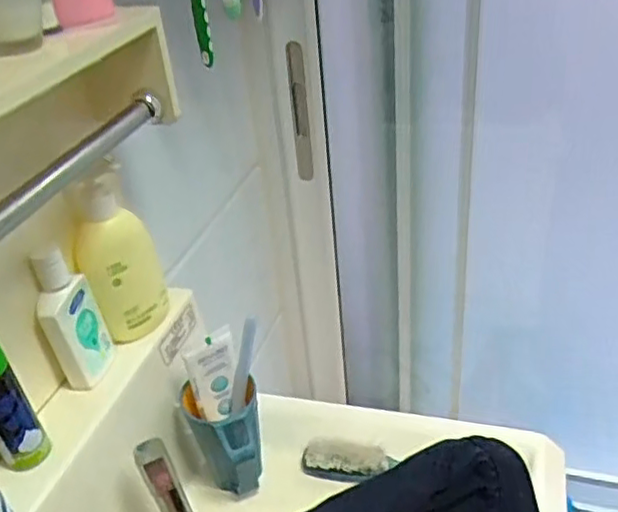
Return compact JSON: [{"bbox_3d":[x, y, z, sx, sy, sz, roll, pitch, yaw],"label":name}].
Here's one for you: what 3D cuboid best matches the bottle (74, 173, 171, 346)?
[{"bbox_3d":[-0.173,0.004,0.589,0.070,0.146,0.035,-22,36,-23],"label":"bottle"}]

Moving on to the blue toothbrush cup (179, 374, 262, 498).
[{"bbox_3d":[-0.076,0.189,0.634,0.072,0.113,0.077,-4,33,3],"label":"blue toothbrush cup"}]

